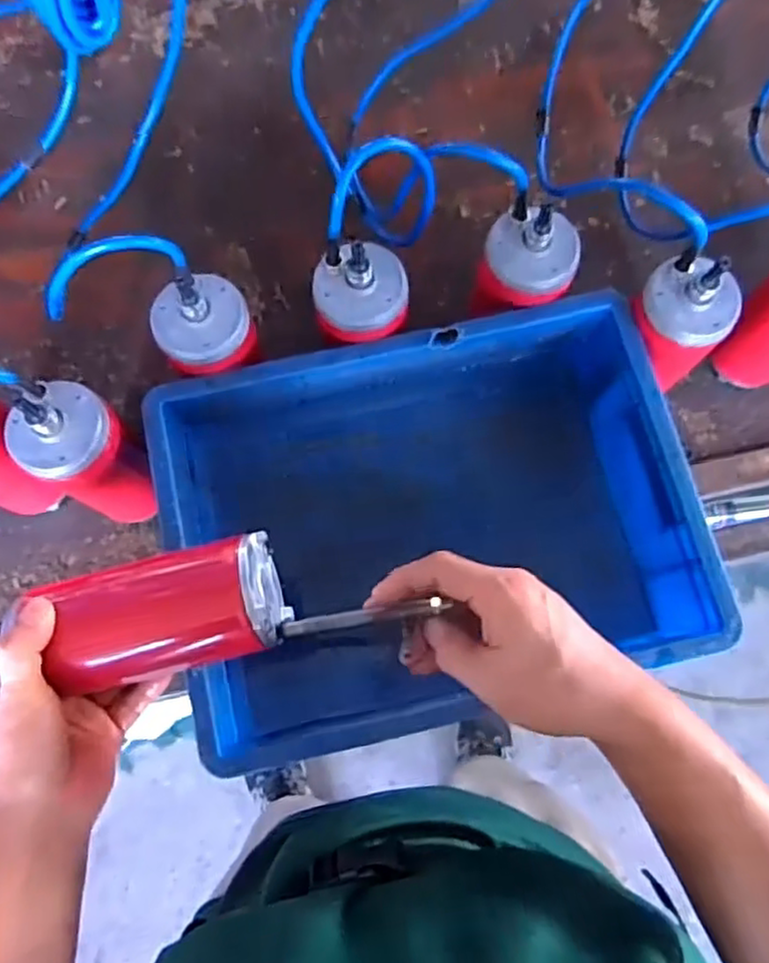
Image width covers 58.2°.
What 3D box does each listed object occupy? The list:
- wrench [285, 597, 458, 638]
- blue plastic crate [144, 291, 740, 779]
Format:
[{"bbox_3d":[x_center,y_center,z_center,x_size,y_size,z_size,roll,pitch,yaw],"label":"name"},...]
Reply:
[{"bbox_3d":[-0.012,0.086,0.439,0.108,0.010,0.010,-11,76,13],"label":"wrench"},{"bbox_3d":[0.036,0.041,0.599,0.403,0.149,0.300,-12,76,-3],"label":"blue plastic crate"}]

